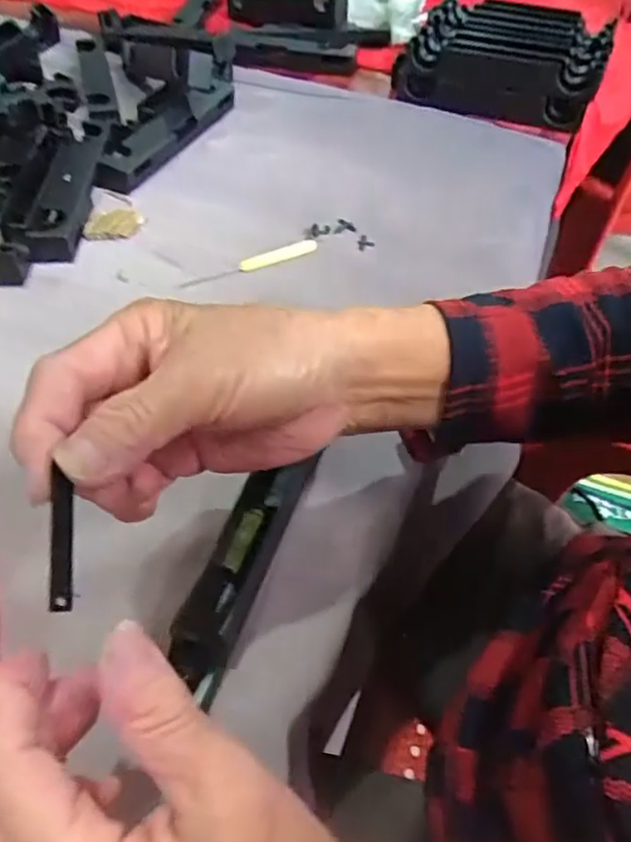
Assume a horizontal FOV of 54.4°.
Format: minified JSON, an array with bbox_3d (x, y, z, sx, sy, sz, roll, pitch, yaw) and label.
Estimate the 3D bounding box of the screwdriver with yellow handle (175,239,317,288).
[{"bbox_3d":[-0.051,-0.121,0.473,0.111,0.011,0.011,-20,53,-18],"label":"screwdriver with yellow handle"}]

